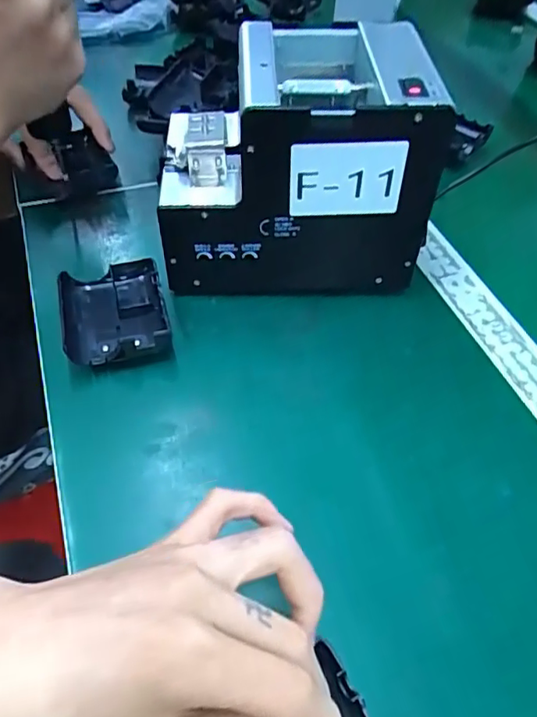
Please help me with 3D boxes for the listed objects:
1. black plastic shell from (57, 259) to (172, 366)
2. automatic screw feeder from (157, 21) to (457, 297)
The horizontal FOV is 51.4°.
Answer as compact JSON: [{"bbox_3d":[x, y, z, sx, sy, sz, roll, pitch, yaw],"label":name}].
[{"bbox_3d":[-0.110,-0.031,0.393,0.072,0.028,0.079,-11,53,-11],"label":"black plastic shell"},{"bbox_3d":[0.019,-0.140,0.411,0.179,0.152,0.127,1,51,-1],"label":"automatic screw feeder"}]

